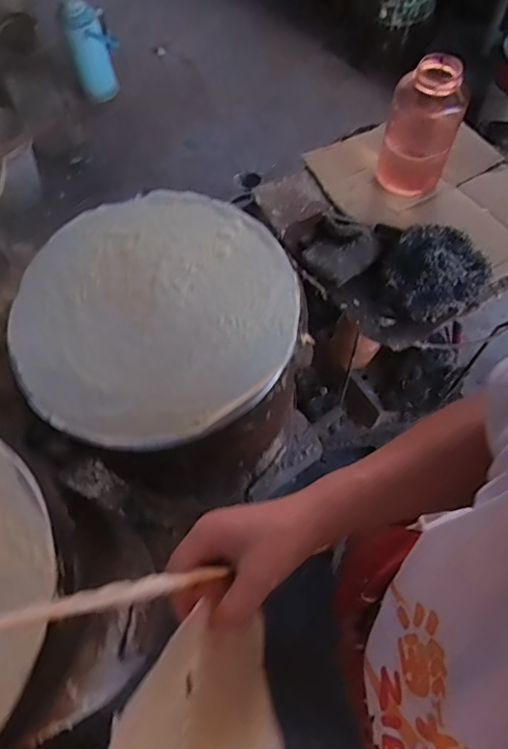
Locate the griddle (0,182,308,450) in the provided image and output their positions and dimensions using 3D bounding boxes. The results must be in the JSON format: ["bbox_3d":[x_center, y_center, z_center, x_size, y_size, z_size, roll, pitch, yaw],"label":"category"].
[{"bbox_3d":[-0.130,-0.089,0.683,0.361,0.020,0.363,-1,64,2],"label":"griddle"}]

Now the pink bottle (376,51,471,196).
[{"bbox_3d":[0.278,-0.409,0.862,0.111,0.196,0.111,15,65,9],"label":"pink bottle"}]

